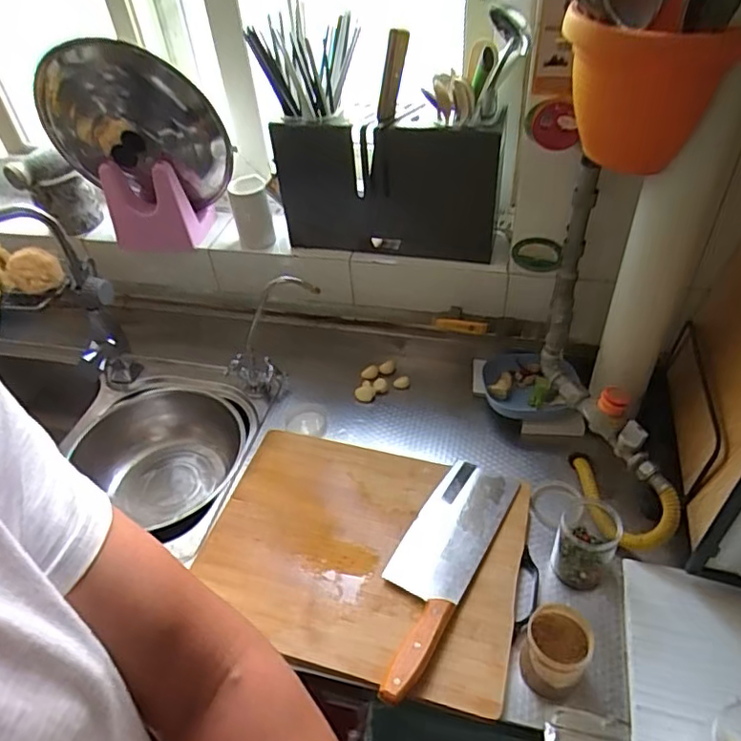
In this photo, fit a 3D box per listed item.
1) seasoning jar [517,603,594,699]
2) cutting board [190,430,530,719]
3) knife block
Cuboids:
[{"bbox_3d":[0.189,0.288,0.590,0.061,0.073,0.062,-3,43,3],"label":"seasoning jar"},{"bbox_3d":[-0.012,0.230,0.733,0.390,0.035,0.298,9,45,16],"label":"cutting board"},{"bbox_3d":[0.023,-0.268,0.857,0.321,0.185,0.054,9,45,16],"label":"knife block"}]

